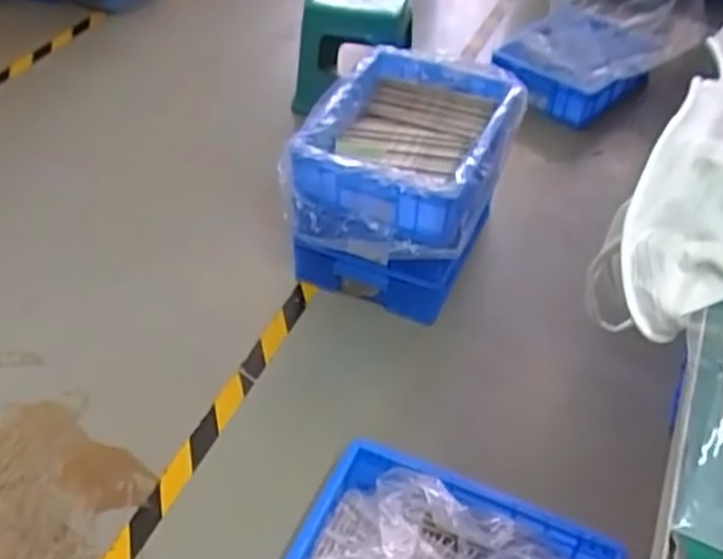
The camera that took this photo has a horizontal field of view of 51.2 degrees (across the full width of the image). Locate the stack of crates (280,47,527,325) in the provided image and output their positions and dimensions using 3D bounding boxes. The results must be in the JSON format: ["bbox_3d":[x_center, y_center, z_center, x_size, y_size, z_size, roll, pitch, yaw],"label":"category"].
[{"bbox_3d":[0.085,-0.178,1.468,0.333,0.336,0.419,17,47,14],"label":"stack of crates"}]

